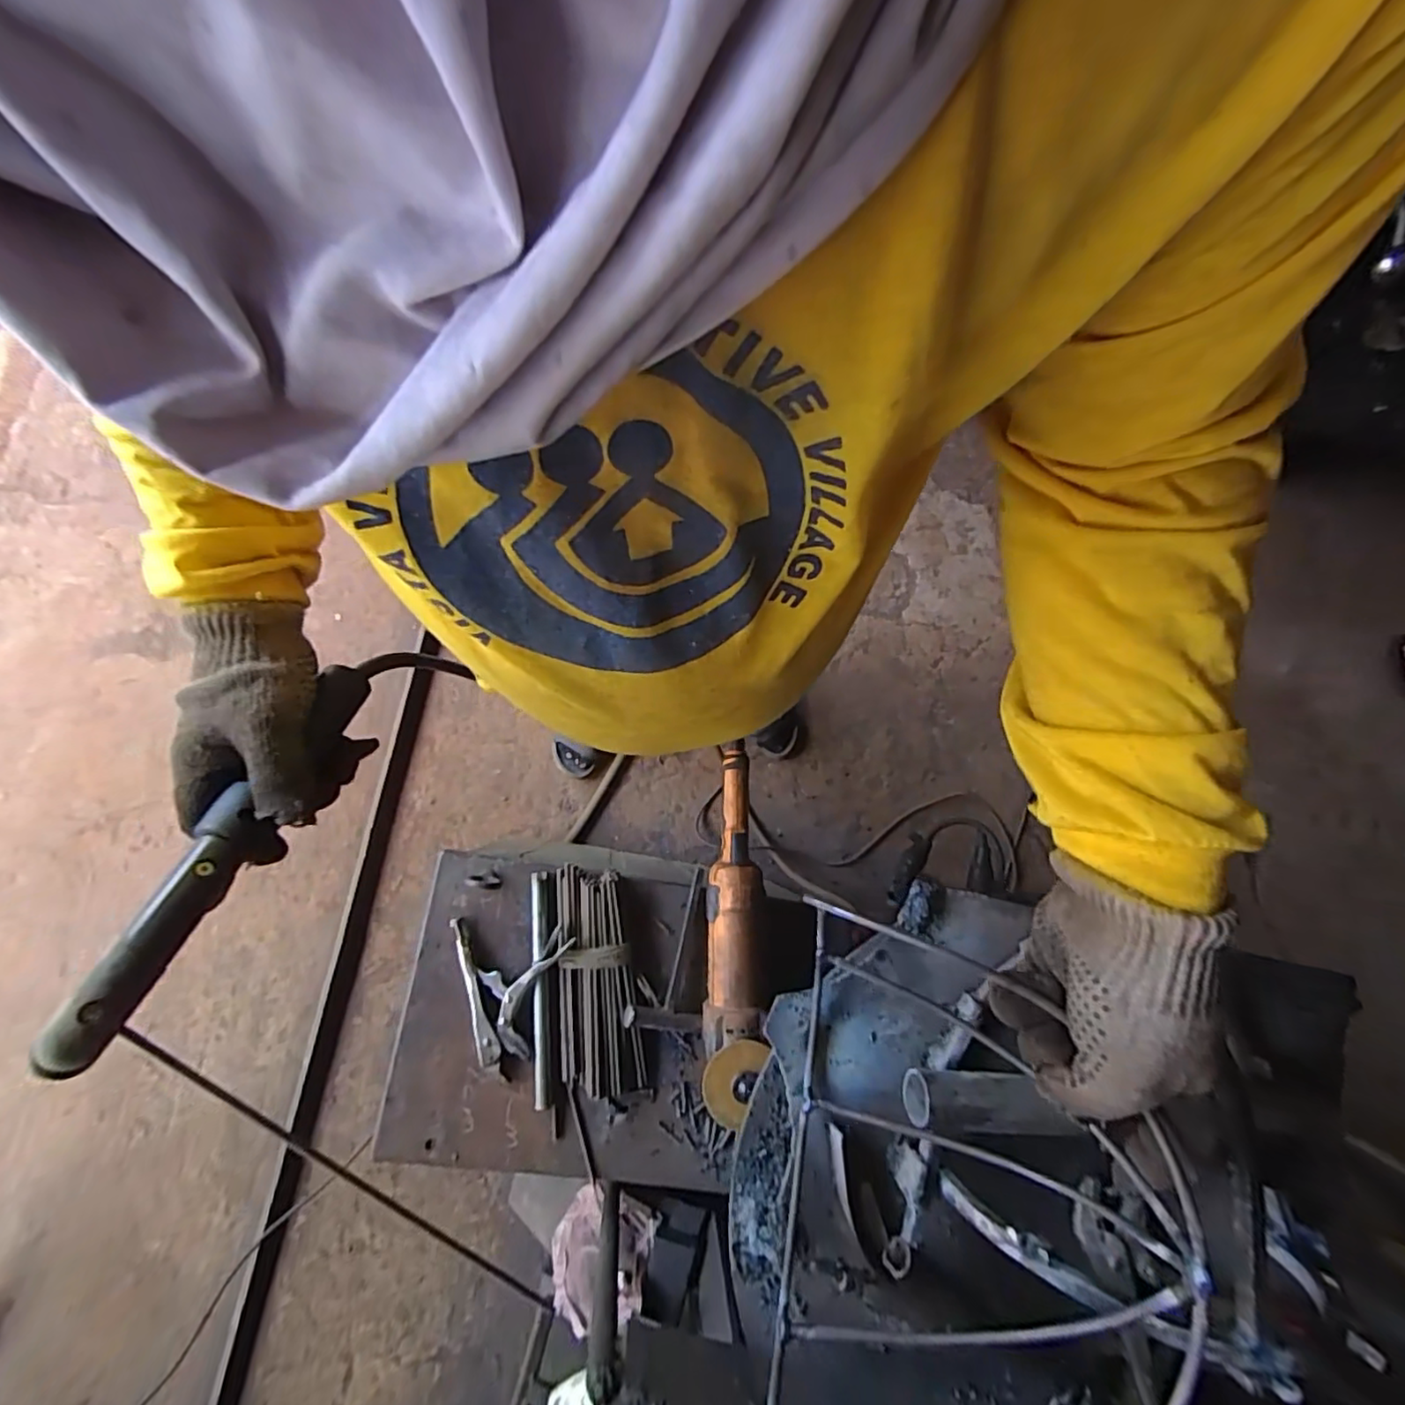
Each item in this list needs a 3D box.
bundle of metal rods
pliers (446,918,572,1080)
[{"bbox_3d":[-0.123,0.314,0.710,0.087,0.033,0.251,-7,82,-6],"label":"bundle of metal rods"},{"bbox_3d":[-0.218,0.329,0.692,0.128,0.025,0.159,5,81,-5],"label":"pliers"}]

